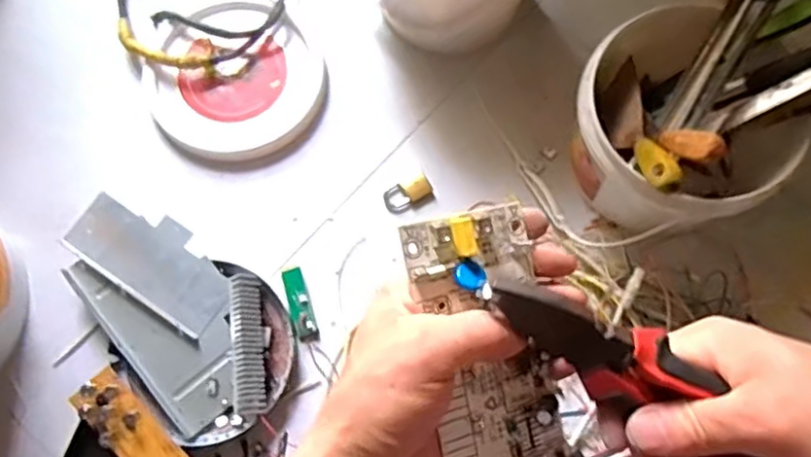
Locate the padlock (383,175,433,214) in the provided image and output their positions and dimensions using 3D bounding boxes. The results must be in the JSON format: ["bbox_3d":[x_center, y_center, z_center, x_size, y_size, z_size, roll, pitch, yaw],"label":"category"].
[{"bbox_3d":[0.003,-0.041,0.842,0.060,0.011,0.034,-24,75,-7],"label":"padlock"}]

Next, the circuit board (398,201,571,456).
[{"bbox_3d":[0.048,0.085,0.337,0.068,0.011,0.188,-12,91,-22],"label":"circuit board"}]

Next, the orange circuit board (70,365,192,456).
[{"bbox_3d":[-0.272,0.241,0.727,0.056,0.014,0.201,-44,92,-12],"label":"orange circuit board"}]

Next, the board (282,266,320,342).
[{"bbox_3d":[-0.122,0.090,0.797,0.023,0.009,0.088,-17,75,-5],"label":"board"}]

